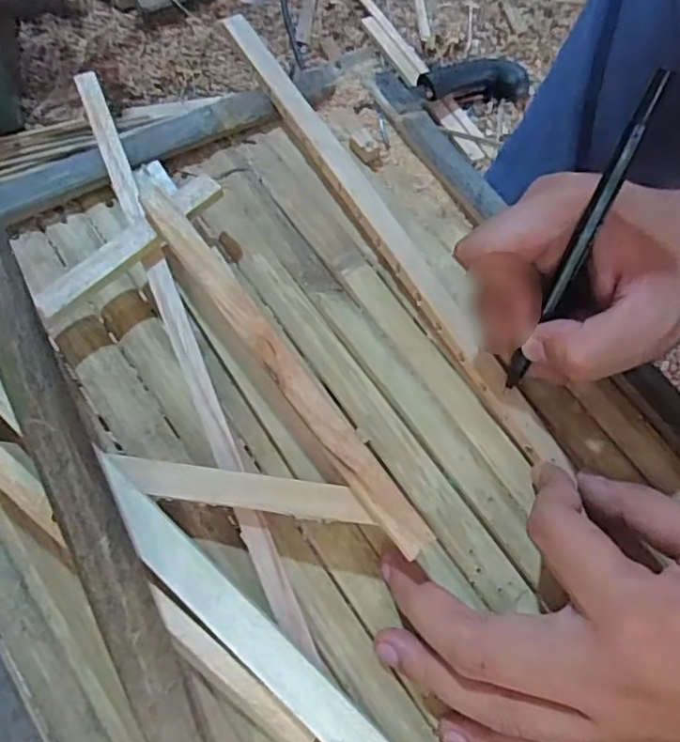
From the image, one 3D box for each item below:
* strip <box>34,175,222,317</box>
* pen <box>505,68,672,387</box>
[{"bbox_3d":[-0.095,-0.058,0.287,0.016,0.005,0.097,42,71,14],"label":"strip"},{"bbox_3d":[0.094,-0.047,0.251,0.007,0.134,0.004,21,34,6],"label":"pen"}]

